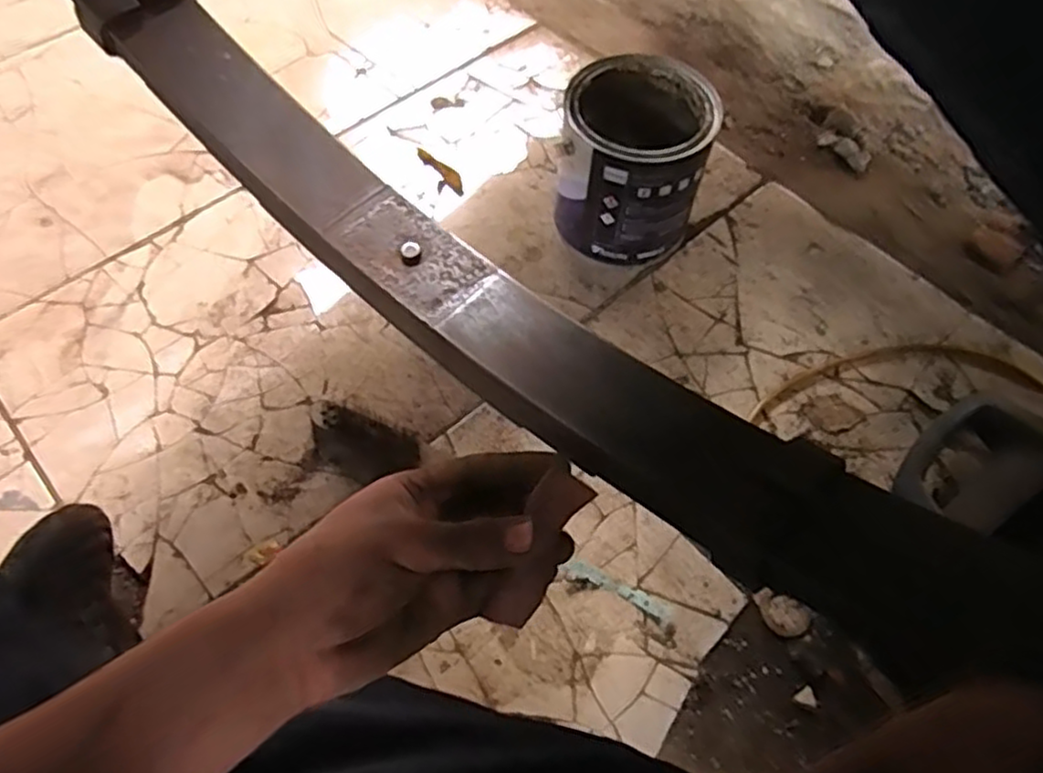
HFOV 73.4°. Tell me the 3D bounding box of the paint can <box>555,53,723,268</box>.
[{"bbox_3d":[0.114,-0.236,0.741,0.140,0.157,0.147,1,61,-1],"label":"paint can"}]

